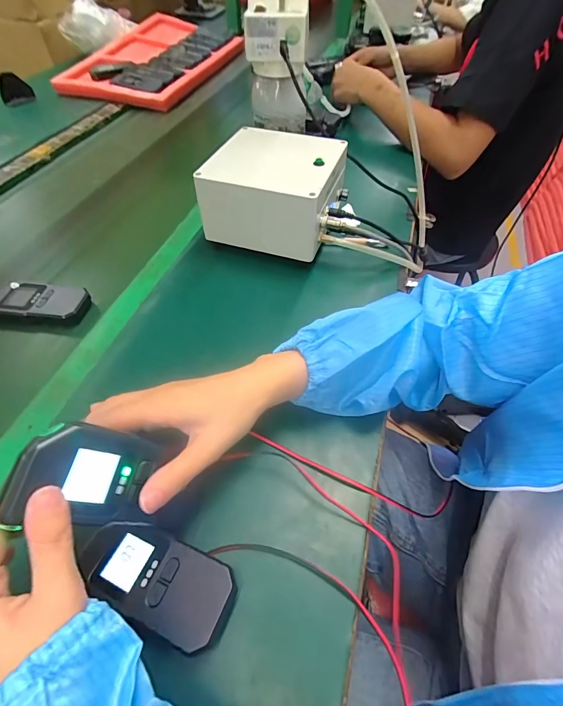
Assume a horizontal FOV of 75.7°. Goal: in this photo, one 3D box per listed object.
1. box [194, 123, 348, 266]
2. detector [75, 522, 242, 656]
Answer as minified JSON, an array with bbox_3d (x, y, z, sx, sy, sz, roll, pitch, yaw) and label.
[{"bbox_3d":[-0.007,-0.224,0.513,0.161,0.107,0.160,16,54,10],"label":"box"},{"bbox_3d":[-0.088,0.162,0.262,0.111,0.029,0.052,21,55,13],"label":"detector"}]

